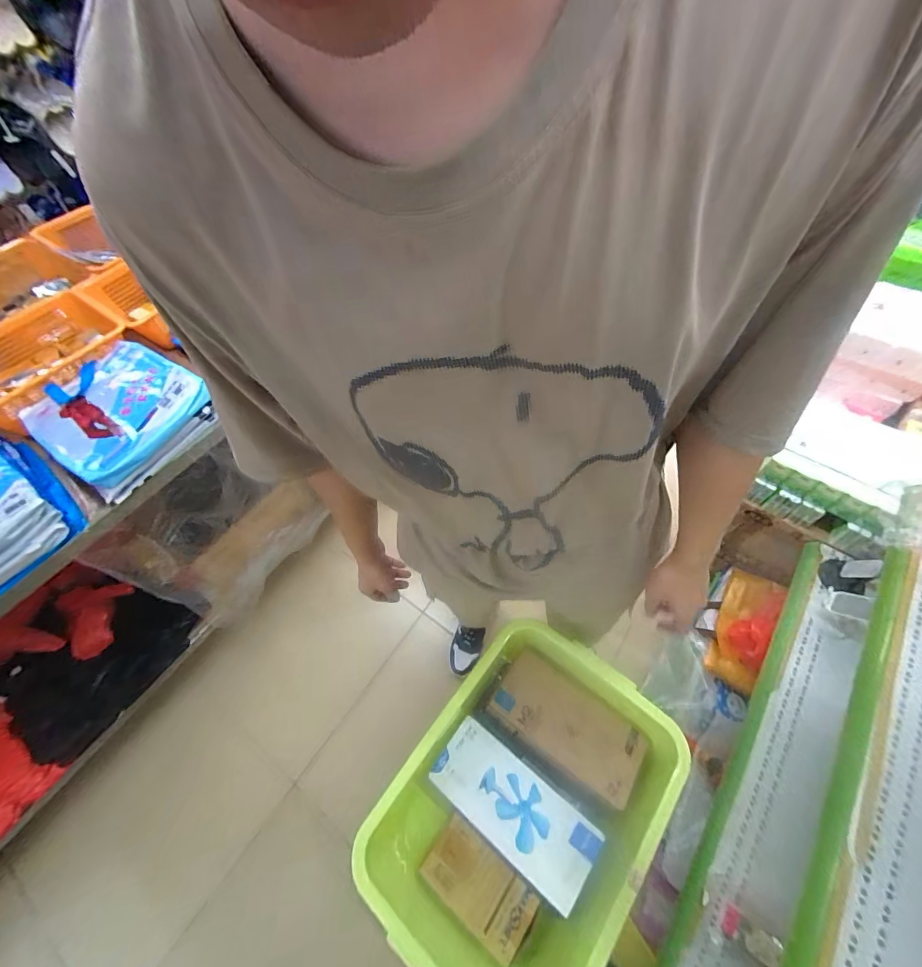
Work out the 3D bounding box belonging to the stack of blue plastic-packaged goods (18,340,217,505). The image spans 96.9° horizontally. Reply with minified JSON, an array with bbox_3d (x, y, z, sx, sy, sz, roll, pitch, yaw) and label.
[{"bbox_3d":[-0.722,-0.154,0.865,0.321,0.074,0.280,29,65,20],"label":"stack of blue plastic-packaged goods"}]

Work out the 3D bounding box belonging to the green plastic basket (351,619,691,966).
[{"bbox_3d":[0.115,0.567,0.757,0.356,0.251,0.498,34,67,22],"label":"green plastic basket"}]

